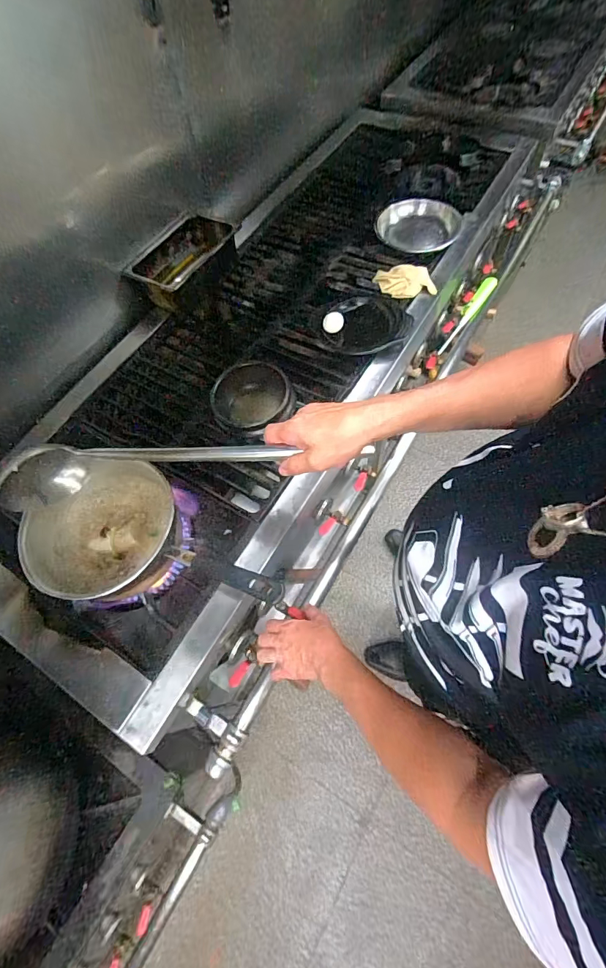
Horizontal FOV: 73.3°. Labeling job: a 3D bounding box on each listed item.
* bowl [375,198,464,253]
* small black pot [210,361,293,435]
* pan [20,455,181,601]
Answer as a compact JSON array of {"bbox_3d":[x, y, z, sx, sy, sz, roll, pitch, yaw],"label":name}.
[{"bbox_3d":[0.284,-0.642,1.029,0.193,0.048,0.188,-2,62,4],"label":"bowl"},{"bbox_3d":[-0.093,-0.163,0.802,0.159,0.071,0.152,-2,62,4],"label":"small black pot"},{"bbox_3d":[-0.322,0.066,0.663,0.242,0.069,0.234,-14,62,-2],"label":"pan"}]

